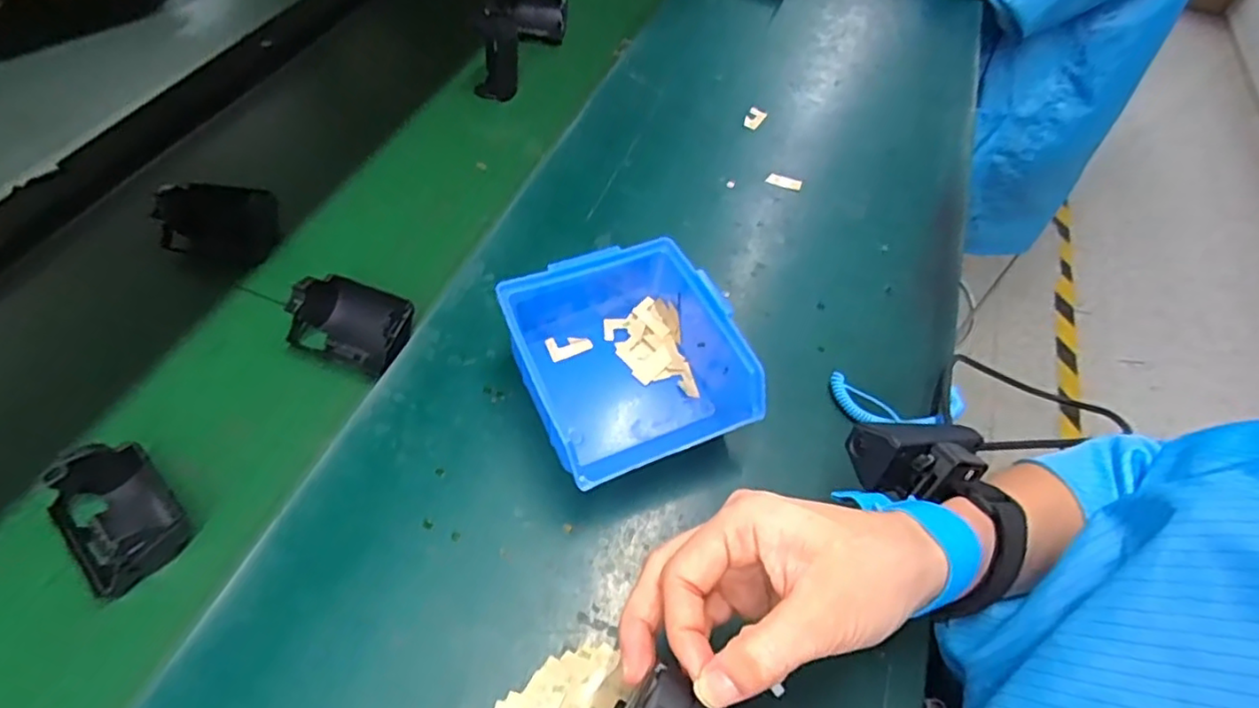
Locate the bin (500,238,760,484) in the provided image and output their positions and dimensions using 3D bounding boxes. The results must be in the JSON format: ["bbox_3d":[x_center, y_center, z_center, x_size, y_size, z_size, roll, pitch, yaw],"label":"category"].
[{"bbox_3d":[-0.002,-0.002,0.405,0.127,0.068,0.139,-16,57,-16],"label":"bin"}]

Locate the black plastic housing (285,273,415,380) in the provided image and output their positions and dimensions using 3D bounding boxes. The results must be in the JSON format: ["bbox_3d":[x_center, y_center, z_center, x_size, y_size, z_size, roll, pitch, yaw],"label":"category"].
[{"bbox_3d":[-0.185,-0.024,0.426,0.072,0.033,0.051,20,55,9],"label":"black plastic housing"}]

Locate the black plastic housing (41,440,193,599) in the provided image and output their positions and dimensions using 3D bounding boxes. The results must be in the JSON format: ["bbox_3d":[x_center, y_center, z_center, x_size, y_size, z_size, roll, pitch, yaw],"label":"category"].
[{"bbox_3d":[-0.276,0.083,0.340,0.070,0.033,0.051,39,60,20],"label":"black plastic housing"}]

